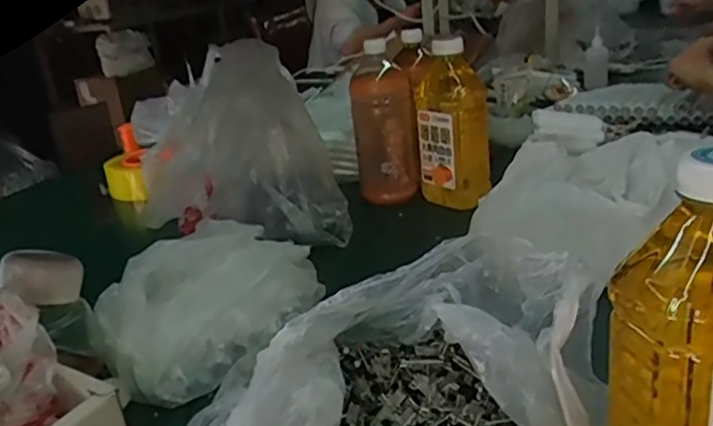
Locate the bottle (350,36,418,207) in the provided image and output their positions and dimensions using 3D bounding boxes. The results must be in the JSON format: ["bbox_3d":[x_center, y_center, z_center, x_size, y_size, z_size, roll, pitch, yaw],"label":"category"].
[{"bbox_3d":[0.038,-0.122,0.872,0.083,0.201,0.074,-5,22,4],"label":"bottle"}]

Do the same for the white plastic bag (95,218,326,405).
[{"bbox_3d":[-0.138,0.067,0.620,0.160,0.080,0.248,12,29,38],"label":"white plastic bag"}]

